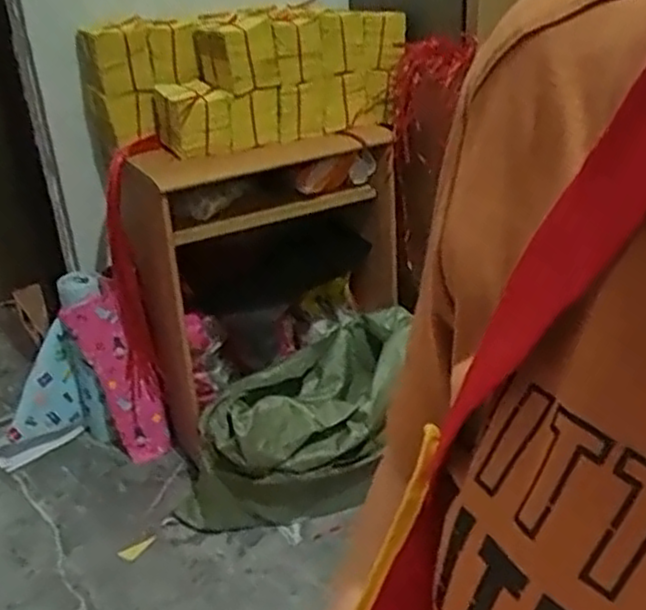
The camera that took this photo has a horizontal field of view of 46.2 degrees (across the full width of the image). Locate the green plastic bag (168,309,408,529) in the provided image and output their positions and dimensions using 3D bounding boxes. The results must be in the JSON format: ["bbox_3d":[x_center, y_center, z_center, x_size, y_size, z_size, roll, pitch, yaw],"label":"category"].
[{"bbox_3d":[-0.057,0.288,1.813,0.584,0.397,0.329,-12,29,-15],"label":"green plastic bag"}]

